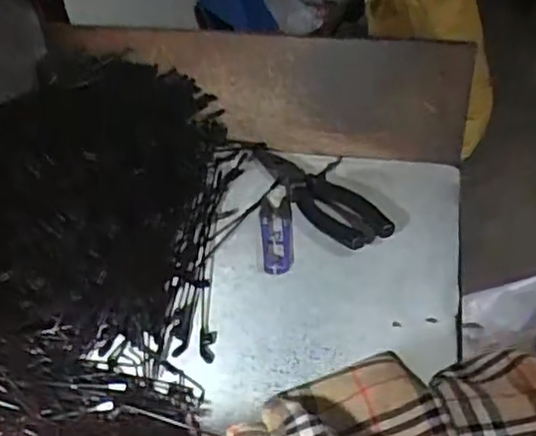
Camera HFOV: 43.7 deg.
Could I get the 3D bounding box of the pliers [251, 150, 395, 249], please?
[{"bbox_3d":[0.042,-0.023,0.566,0.056,0.018,0.170,-21,40,-22],"label":"pliers"}]

